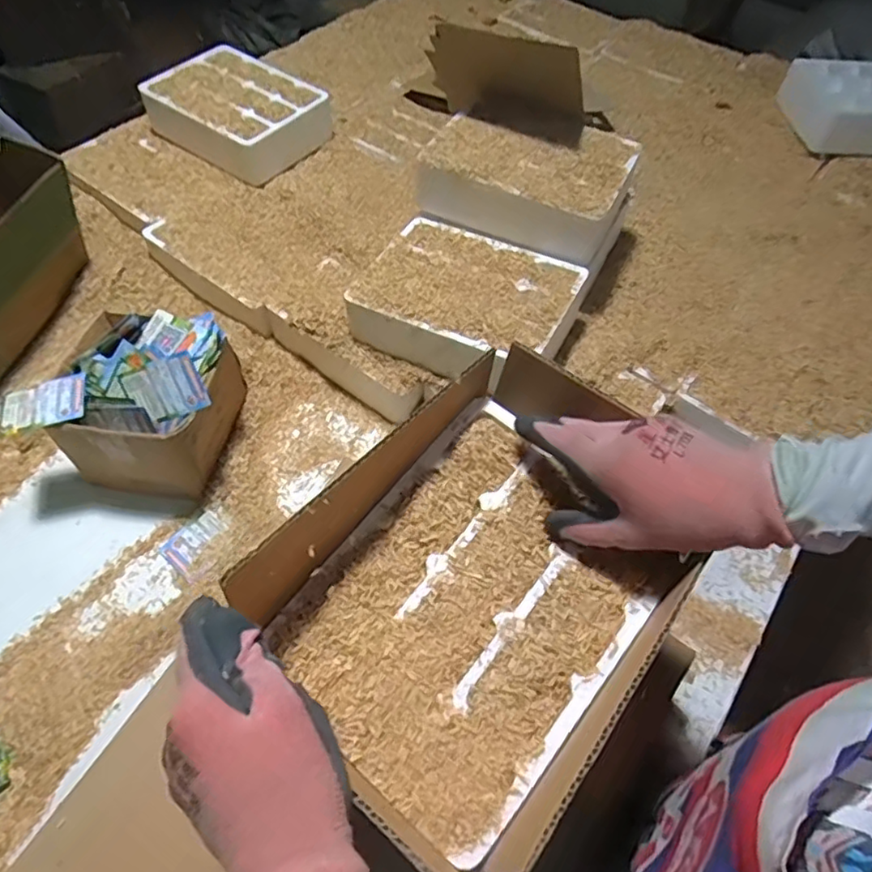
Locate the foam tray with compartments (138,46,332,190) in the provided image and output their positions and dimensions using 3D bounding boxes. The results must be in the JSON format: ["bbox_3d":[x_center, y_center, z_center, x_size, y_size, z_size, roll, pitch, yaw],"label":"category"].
[{"bbox_3d":[-0.316,-0.510,0.973,0.256,0.080,0.211,29,59,16],"label":"foam tray with compartments"}]

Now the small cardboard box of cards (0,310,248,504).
[{"bbox_3d":[-0.332,-0.051,0.685,0.193,0.137,0.177,9,56,3],"label":"small cardboard box of cards"}]

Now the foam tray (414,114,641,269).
[{"bbox_3d":[0.120,-0.331,0.788,0.244,0.080,0.167,23,57,12],"label":"foam tray"}]

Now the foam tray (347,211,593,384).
[{"bbox_3d":[0.038,-0.168,0.749,0.239,0.075,0.188,24,58,13],"label":"foam tray"}]

